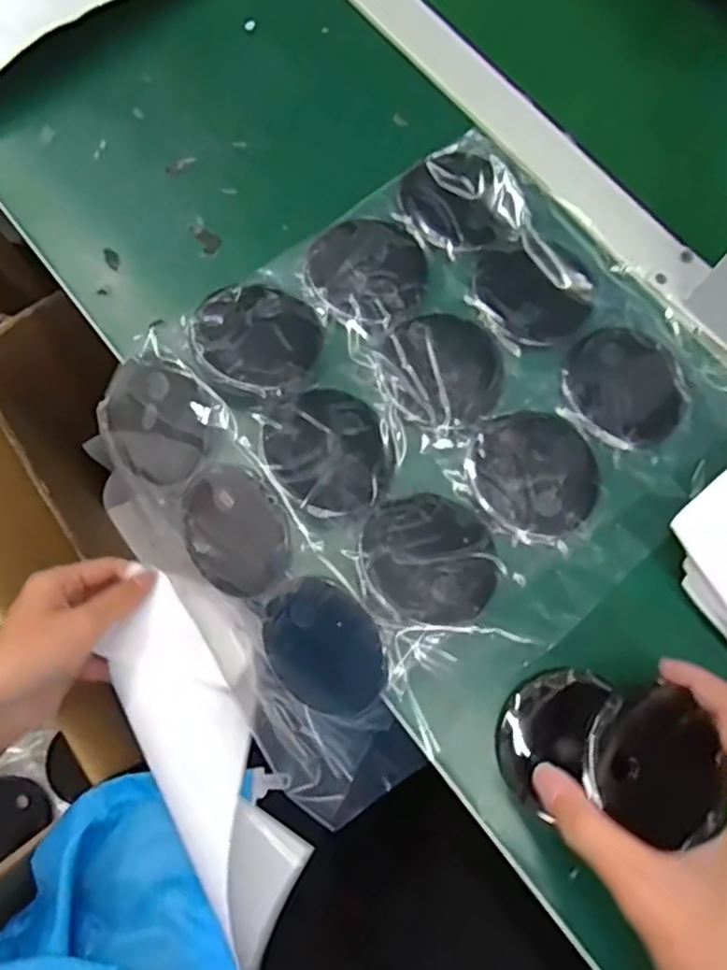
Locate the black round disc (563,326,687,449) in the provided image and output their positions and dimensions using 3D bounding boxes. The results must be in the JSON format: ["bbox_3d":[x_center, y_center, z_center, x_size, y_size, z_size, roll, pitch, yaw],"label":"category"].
[{"bbox_3d":[0.160,-0.060,0.409,0.073,0.005,0.070,1,74,-2],"label":"black round disc"}]

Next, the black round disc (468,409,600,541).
[{"bbox_3d":[0.100,-0.008,0.390,0.072,0.004,0.076,1,74,-2],"label":"black round disc"}]

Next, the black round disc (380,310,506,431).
[{"bbox_3d":[0.048,-0.071,0.405,0.071,0.006,0.076,1,74,-2],"label":"black round disc"}]

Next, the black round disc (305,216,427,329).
[{"bbox_3d":[0.004,-0.136,0.423,0.074,0.004,0.071,1,74,-2],"label":"black round disc"}]

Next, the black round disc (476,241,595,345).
[{"bbox_3d":[0.109,-0.125,0.425,0.067,0.006,0.071,1,74,-2],"label":"black round disc"}]

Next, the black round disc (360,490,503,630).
[{"bbox_3d":[0.037,0.039,0.365,0.074,0.015,0.070,1,74,-2],"label":"black round disc"}]

